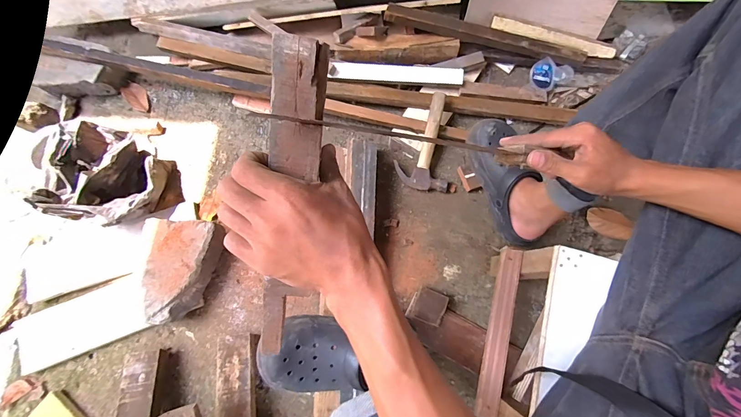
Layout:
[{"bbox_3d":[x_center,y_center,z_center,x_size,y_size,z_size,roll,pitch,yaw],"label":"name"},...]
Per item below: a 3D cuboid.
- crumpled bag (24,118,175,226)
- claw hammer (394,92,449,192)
[{"bbox_3d":[-0.526,-0.060,0.702,0.183,0.174,0.184,5,75,1],"label":"crumpled bag"},{"bbox_3d":[0.129,-0.146,0.748,0.120,0.023,0.208,13,95,3],"label":"claw hammer"}]

